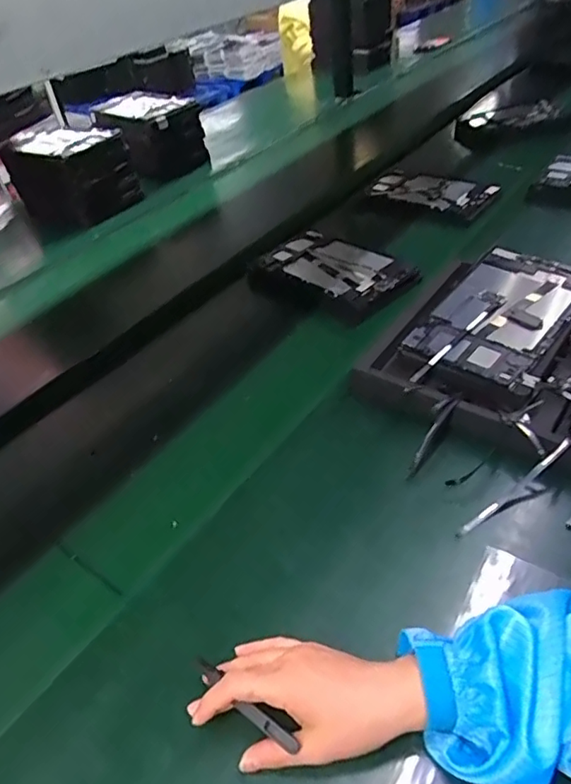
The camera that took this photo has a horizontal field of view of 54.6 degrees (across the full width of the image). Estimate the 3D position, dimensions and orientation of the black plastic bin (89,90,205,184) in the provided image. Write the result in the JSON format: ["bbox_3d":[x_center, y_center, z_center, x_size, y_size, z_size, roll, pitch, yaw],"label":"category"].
[{"bbox_3d":[-0.353,-0.657,1.399,0.181,0.133,0.274,-34,47,-27],"label":"black plastic bin"}]

